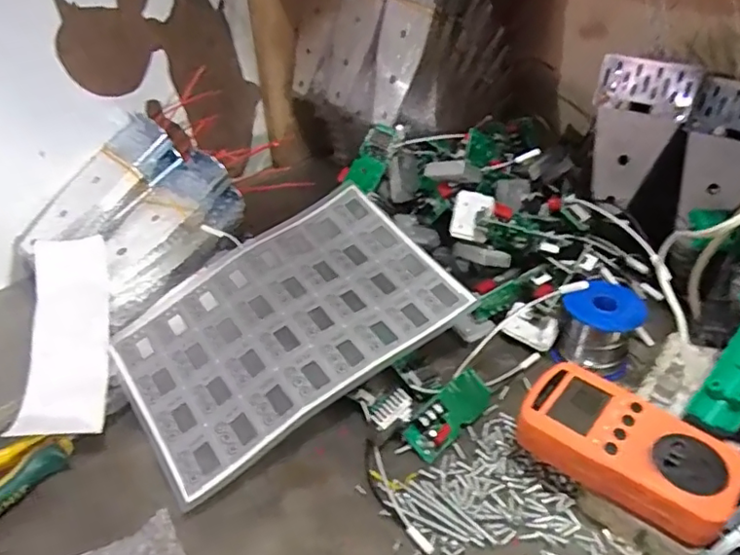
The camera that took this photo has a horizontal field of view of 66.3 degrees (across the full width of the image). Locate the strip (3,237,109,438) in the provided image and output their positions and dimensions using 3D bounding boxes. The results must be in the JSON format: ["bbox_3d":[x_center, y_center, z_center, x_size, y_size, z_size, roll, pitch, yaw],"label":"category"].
[{"bbox_3d":[-0.270,0.050,0.506,0.065,0.028,0.183,-9,60,-8],"label":"strip"}]

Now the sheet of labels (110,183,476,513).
[{"bbox_3d":[-0.072,0.035,0.472,0.262,0.019,0.181,-33,53,-17],"label":"sheet of labels"}]

